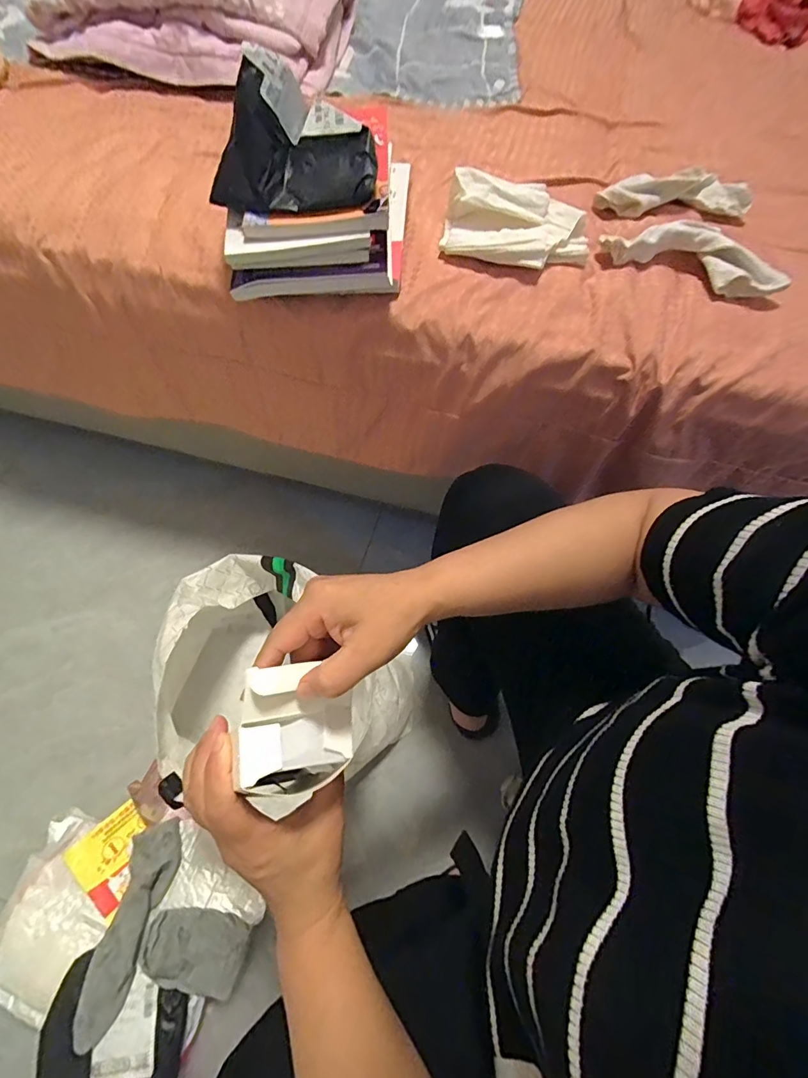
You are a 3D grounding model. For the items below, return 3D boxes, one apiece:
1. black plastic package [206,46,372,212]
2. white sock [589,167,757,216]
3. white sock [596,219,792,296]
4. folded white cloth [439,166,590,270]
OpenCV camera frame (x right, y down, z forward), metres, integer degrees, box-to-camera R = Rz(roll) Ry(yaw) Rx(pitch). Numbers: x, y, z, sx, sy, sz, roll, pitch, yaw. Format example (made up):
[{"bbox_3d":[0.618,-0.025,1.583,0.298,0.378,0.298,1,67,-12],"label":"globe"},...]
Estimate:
[{"bbox_3d":[-0.103,-0.364,0.412,0.154,0.082,0.080,2,63,-1],"label":"black plastic package"},{"bbox_3d":[0.329,-0.420,0.548,0.173,0.039,0.032,4,63,0],"label":"white sock"},{"bbox_3d":[0.310,-0.305,0.484,0.185,0.038,0.073,29,66,13],"label":"white sock"},{"bbox_3d":[0.123,-0.335,0.489,0.158,0.062,0.097,4,63,0],"label":"folded white cloth"}]

